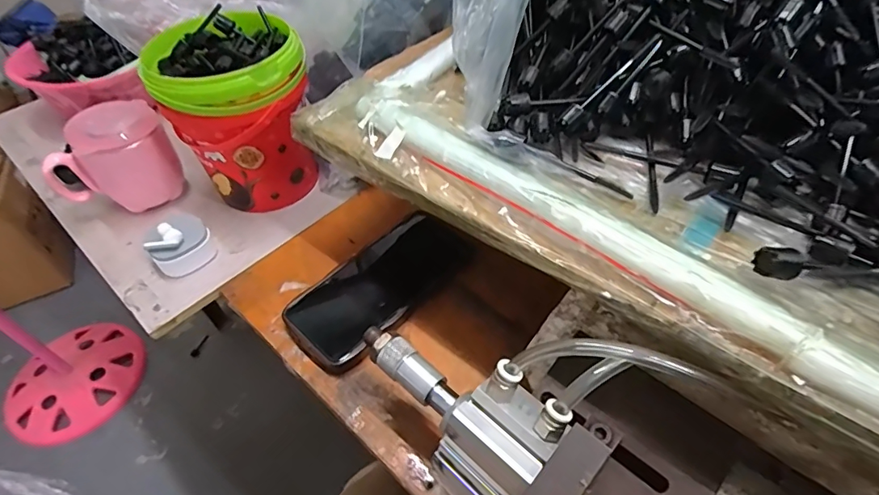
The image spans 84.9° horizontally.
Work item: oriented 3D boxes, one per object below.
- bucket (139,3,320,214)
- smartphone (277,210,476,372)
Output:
[{"bbox_3d":[-0.188,-0.130,0.472,0.123,0.149,0.124,-1,52,2],"label":"bucket"},{"bbox_3d":[-0.051,0.030,0.415,0.078,0.011,0.162,36,61,24],"label":"smartphone"}]

